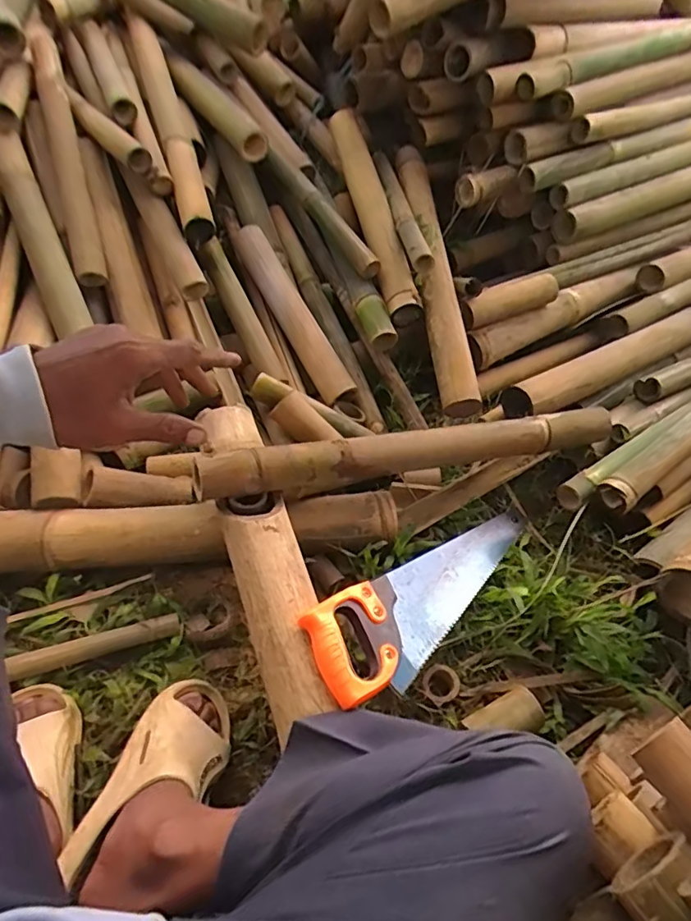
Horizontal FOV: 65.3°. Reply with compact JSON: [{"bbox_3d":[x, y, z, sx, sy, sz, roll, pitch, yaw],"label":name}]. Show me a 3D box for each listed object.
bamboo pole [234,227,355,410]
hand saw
[{"bbox_3d":[-0.106,-0.285,1.014,0.071,0.056,0.397,-24,73,-22],"label":"bamboo pole"},{"bbox_3d":[0.144,0.179,0.752,0.491,0.019,0.120,-14,59,-44],"label":"hand saw"}]

